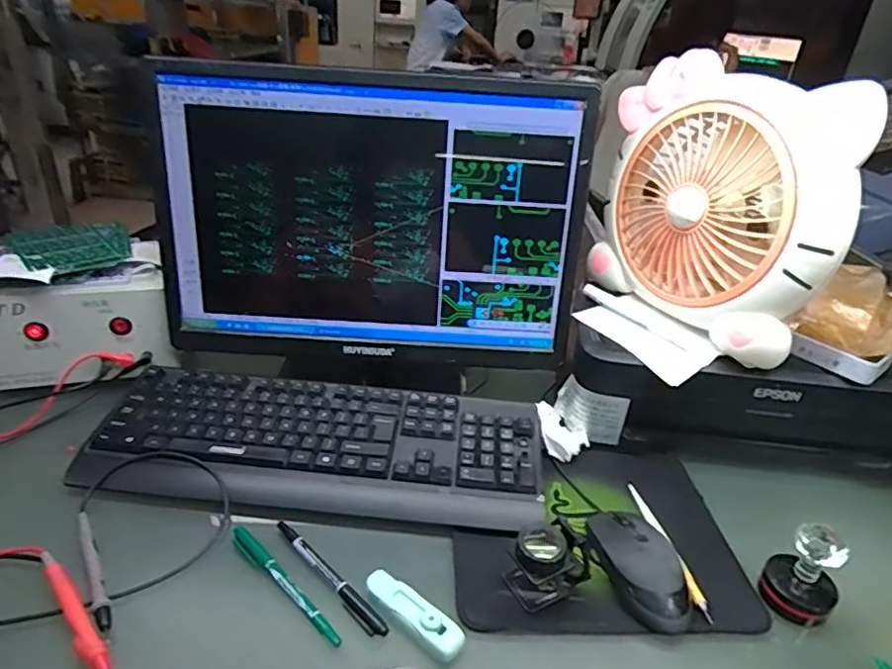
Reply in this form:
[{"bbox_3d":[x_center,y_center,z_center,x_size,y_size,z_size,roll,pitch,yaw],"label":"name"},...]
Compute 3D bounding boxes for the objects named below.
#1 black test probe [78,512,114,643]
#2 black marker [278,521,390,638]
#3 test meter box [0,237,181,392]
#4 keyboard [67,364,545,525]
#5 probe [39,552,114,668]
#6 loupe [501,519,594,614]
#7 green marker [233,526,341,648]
[{"bbox_3d":[-0.272,0.185,0.446,0.013,0.012,0.131,-14,34,-31],"label":"black test probe"},{"bbox_3d":[-0.095,0.194,0.464,0.138,0.010,0.013,28,36,36],"label":"black marker"},{"bbox_3d":[-0.426,-0.033,0.655,0.204,0.108,0.116,-8,31,-21],"label":"test meter box"},{"bbox_3d":[-0.125,0.108,0.578,0.440,0.036,0.157,5,29,2],"label":"keyboard"},{"bbox_3d":[-0.268,0.198,0.412,0.142,0.017,0.016,28,37,37],"label":"probe"},{"bbox_3d":[0.083,0.181,0.467,0.066,0.053,0.046,-10,32,-25],"label":"loupe"},{"bbox_3d":[-0.130,0.197,0.457,0.136,0.013,0.015,27,36,36],"label":"green marker"}]

